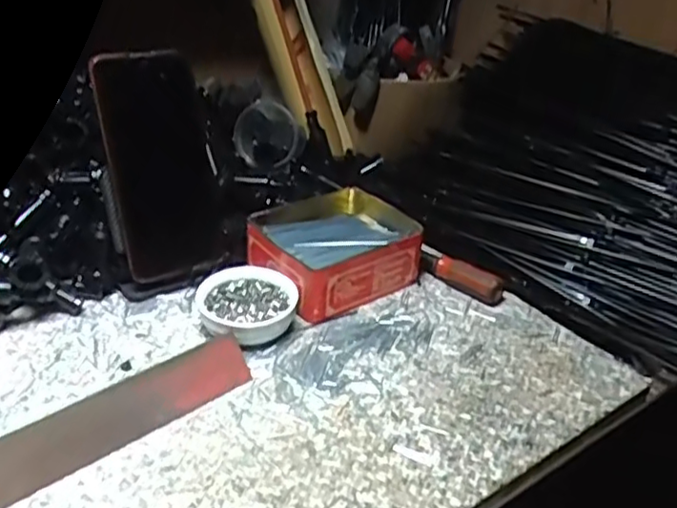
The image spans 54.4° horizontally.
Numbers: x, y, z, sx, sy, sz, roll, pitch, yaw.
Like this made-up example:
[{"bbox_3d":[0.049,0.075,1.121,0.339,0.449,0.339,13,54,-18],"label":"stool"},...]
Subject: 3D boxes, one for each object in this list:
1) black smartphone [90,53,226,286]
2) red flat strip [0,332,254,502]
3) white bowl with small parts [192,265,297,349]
[{"bbox_3d":[-0.130,-0.068,0.499,0.083,0.162,0.015,-18,19,-34],"label":"black smartphone"},{"bbox_3d":[-0.160,0.107,0.364,0.255,0.033,0.005,-23,1,-36],"label":"red flat strip"},{"bbox_3d":[-0.067,0.040,0.484,0.069,0.027,0.080,-5,32,-16],"label":"white bowl with small parts"}]

